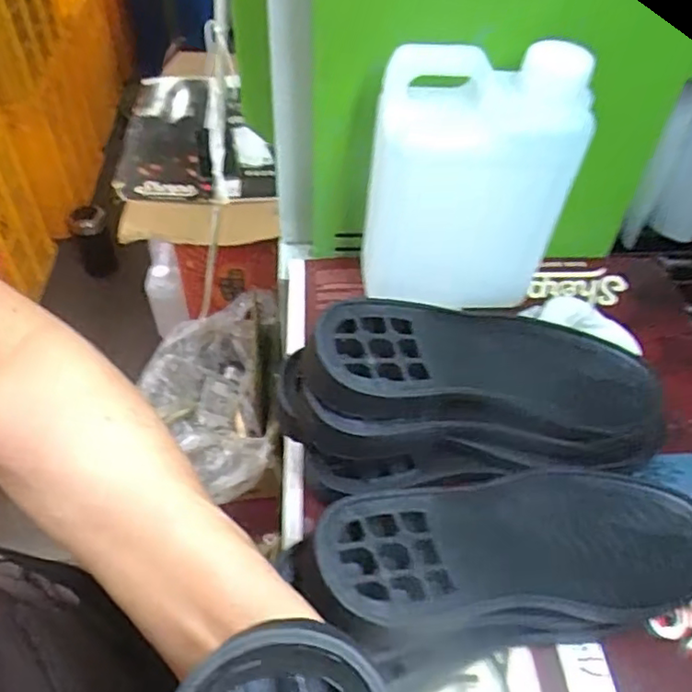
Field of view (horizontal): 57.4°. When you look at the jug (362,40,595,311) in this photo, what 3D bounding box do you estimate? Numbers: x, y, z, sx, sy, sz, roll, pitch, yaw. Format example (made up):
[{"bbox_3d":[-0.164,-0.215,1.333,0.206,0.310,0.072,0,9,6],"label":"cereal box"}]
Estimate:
[{"bbox_3d":[0.084,-0.105,0.447,0.134,0.191,0.064,15,50,11],"label":"jug"}]

